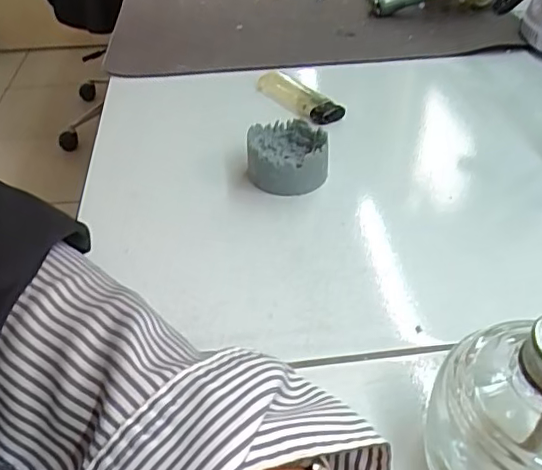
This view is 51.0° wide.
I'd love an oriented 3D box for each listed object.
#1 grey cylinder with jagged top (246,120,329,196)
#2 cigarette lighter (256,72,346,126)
[{"bbox_3d":[0.010,-0.048,0.350,0.049,0.027,0.048,1,40,3],"label":"grey cylinder with jagged top"},{"bbox_3d":[0.021,-0.105,0.431,0.026,0.018,0.082,-29,47,-29],"label":"cigarette lighter"}]

